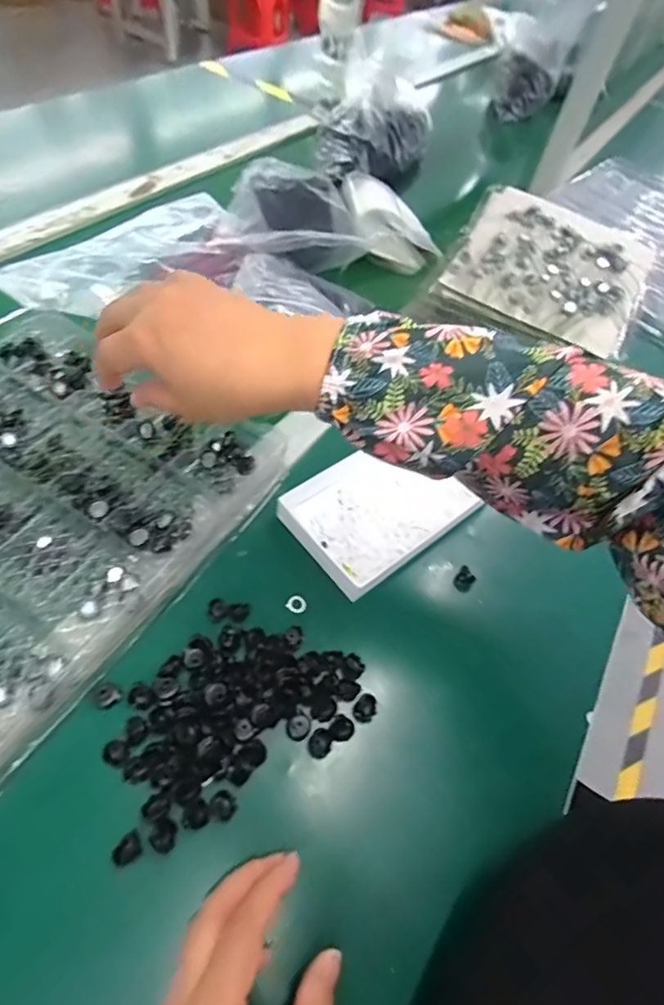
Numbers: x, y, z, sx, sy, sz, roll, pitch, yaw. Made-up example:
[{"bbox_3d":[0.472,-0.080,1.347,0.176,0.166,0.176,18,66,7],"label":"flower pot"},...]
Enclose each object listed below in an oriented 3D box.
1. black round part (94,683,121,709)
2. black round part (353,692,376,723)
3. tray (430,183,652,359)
[{"bbox_3d":[-0.143,0.123,0.315,0.014,0.007,0.015,4,55,-6],"label":"black round part"},{"bbox_3d":[0.023,0.138,0.330,0.014,0.007,0.019,38,59,17],"label":"black round part"},{"bbox_3d":[0.234,-0.258,0.532,0.195,0.019,0.183,26,71,9],"label":"tray"}]

